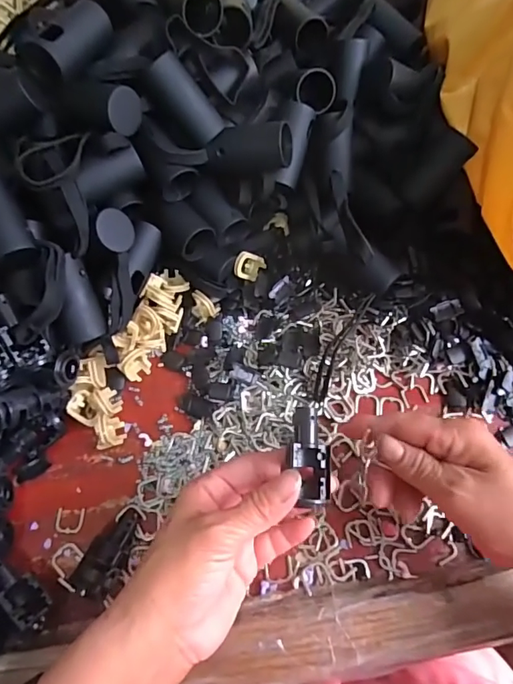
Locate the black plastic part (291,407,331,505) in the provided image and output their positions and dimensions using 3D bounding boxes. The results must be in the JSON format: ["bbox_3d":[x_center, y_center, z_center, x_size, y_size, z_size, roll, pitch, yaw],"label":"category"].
[{"bbox_3d":[0.030,0.063,0.268,0.022,0.016,0.051,-8,82,-4],"label":"black plastic part"}]

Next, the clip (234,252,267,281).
[{"bbox_3d":[-0.007,-0.063,0.400,0.027,0.022,0.012,16,28,-33],"label":"clip"}]

